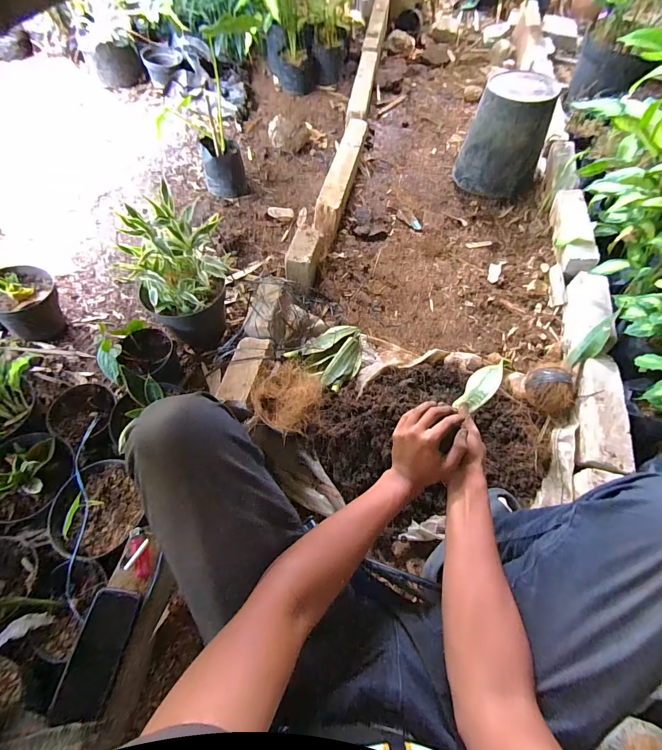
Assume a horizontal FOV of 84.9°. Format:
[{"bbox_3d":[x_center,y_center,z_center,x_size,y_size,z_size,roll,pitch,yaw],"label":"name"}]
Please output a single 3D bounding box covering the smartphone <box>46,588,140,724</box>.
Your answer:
[{"bbox_3d":[-0.361,0.425,0.561,0.075,0.015,0.160,8,51,0],"label":"smartphone"}]

